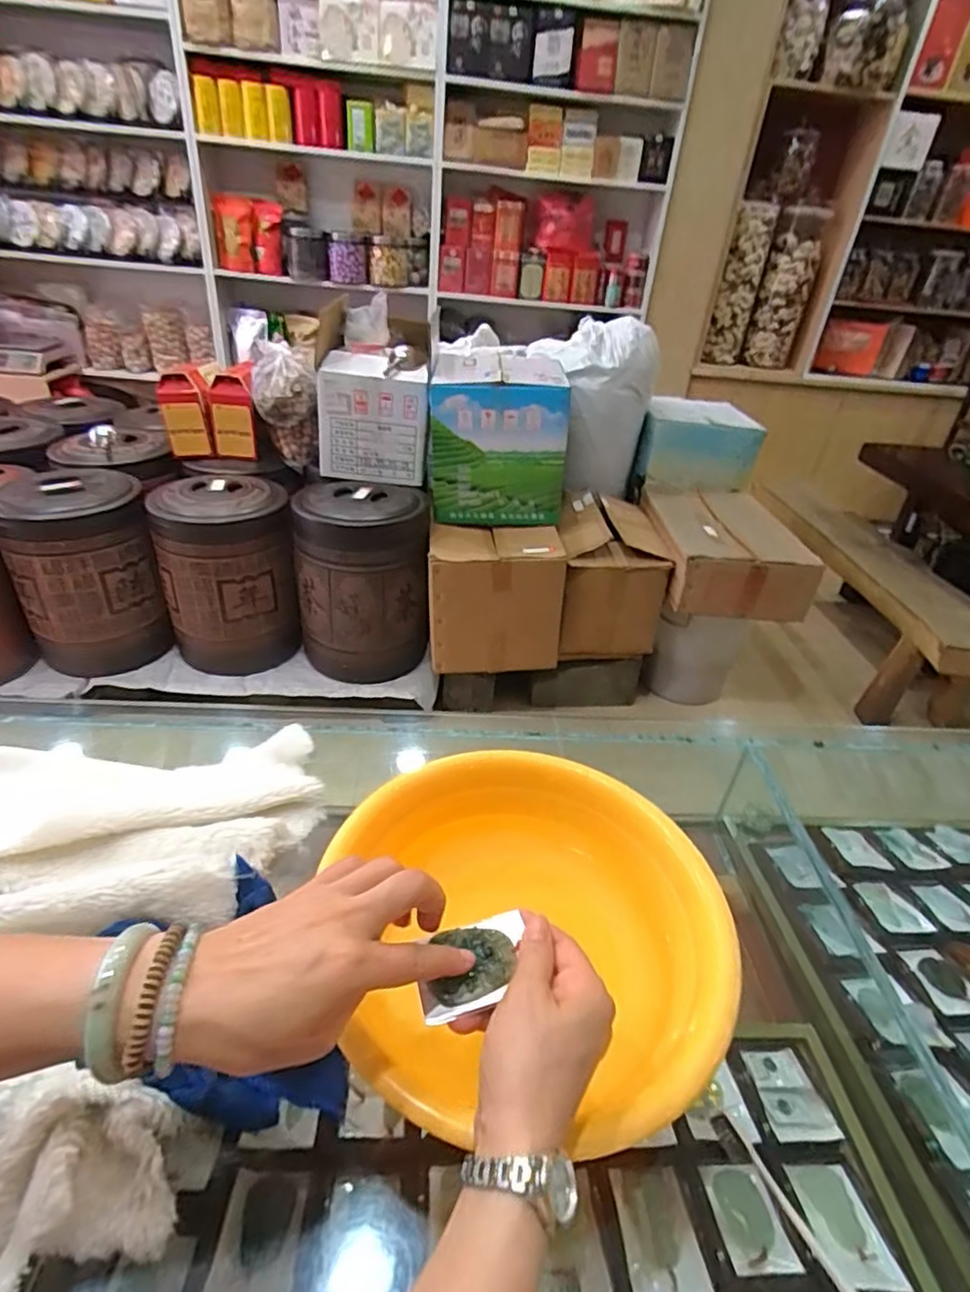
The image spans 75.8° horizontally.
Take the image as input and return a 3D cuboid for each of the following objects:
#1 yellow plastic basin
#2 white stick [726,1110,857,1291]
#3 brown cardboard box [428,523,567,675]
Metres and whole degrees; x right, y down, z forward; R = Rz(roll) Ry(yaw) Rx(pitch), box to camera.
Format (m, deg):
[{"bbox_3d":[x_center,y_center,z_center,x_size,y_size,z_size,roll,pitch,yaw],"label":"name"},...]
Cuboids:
[{"bbox_3d":[0.036,0.211,0.462,0.254,0.089,0.285,-3,35,-13],"label":"yellow plastic basin"},{"bbox_3d":[0.201,0.358,0.358,0.012,0.012,0.165,-15,40,-28],"label":"white stick"},{"bbox_3d":[0.021,-0.142,1.926,0.397,0.390,0.282,0,35,-8],"label":"brown cardboard box"}]

